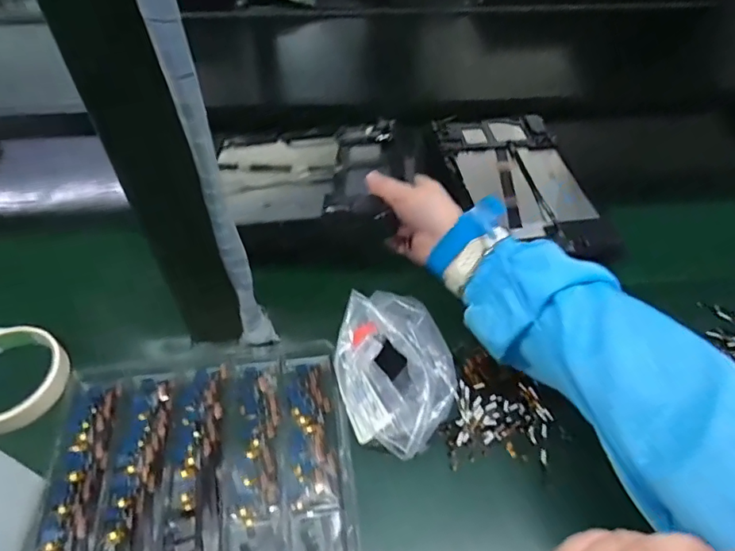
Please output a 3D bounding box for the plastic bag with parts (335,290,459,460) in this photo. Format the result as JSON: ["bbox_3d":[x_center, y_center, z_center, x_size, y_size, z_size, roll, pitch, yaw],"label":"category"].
[{"bbox_3d":[0.020,0.080,0.395,0.086,0.069,0.125,-18,53,-18],"label":"plastic bag with parts"}]

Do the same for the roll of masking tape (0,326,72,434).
[{"bbox_3d":[-0.294,0.083,0.410,0.092,0.016,0.085,2,48,-2],"label":"roll of masking tape"}]

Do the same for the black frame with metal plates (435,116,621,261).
[{"bbox_3d":[0.173,-0.113,0.583,0.139,0.023,0.255,-5,49,-8],"label":"black frame with metal plates"}]

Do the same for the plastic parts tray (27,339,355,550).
[{"bbox_3d":[-0.120,0.174,0.351,0.220,0.032,0.273,-5,49,-8],"label":"plastic parts tray"}]

